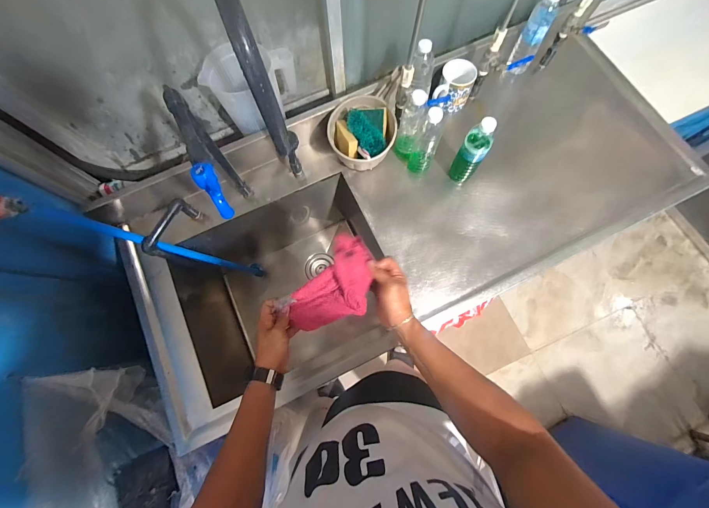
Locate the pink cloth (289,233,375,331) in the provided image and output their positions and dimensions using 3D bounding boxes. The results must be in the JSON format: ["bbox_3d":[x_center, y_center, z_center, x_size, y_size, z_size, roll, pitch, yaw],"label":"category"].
[{"bbox_3d":[-0.034,0.071,0.572,0.116,0.035,0.202,38,107,3],"label":"pink cloth"}]

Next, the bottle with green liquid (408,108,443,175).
[{"bbox_3d":[0.173,-0.273,0.746,0.064,0.221,0.055,17,75,6],"label":"bottle with green liquid"}]

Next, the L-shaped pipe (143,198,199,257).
[{"bbox_3d":[-0.451,-0.061,0.740,0.031,0.081,0.146,26,76,8],"label":"L-shaped pipe"}]

